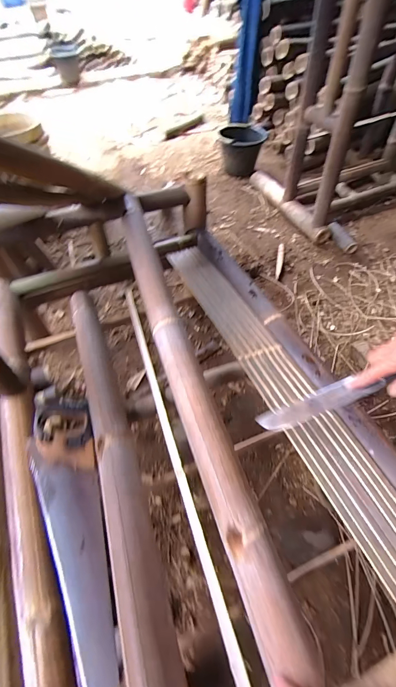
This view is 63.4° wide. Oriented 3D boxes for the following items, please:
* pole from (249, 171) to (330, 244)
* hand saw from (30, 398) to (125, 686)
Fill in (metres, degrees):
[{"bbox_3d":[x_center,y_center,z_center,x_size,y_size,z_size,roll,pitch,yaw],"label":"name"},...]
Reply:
[{"bbox_3d":[0.462,-0.722,1.674,0.079,0.097,0.606,-21,56,-14],"label":"pole"},{"bbox_3d":[-0.203,0.319,0.527,0.109,0.030,0.494,-15,56,-13],"label":"hand saw"}]

